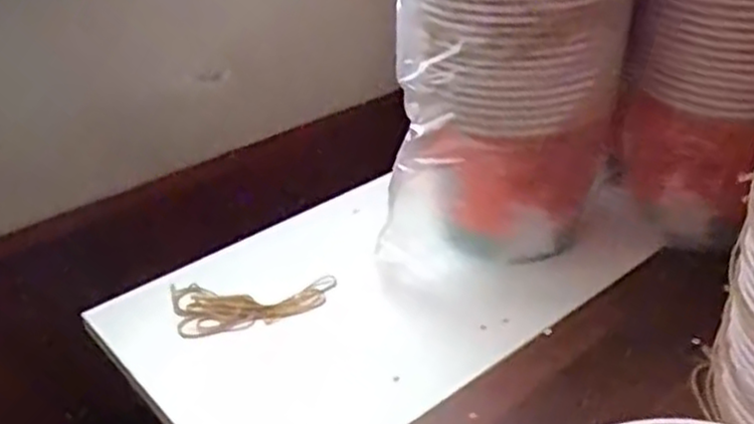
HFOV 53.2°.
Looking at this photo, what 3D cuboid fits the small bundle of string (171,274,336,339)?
[{"bbox_3d":[-0.104,0.072,0.638,0.134,0.012,0.071,-11,31,-10],"label":"small bundle of string"}]

